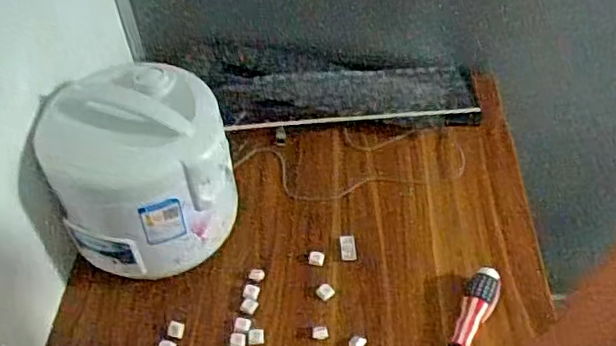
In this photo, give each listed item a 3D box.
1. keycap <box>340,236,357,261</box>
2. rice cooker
[{"bbox_3d":[0.053,0.099,0.819,0.020,0.012,0.031,-6,46,0],"label":"keycap"},{"bbox_3d":[-0.205,-0.008,0.762,0.205,0.183,0.192,-22,51,-15],"label":"rice cooker"}]

